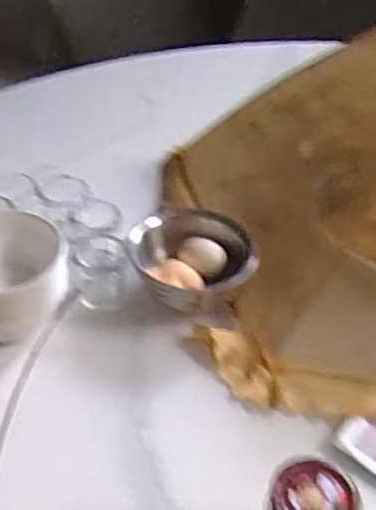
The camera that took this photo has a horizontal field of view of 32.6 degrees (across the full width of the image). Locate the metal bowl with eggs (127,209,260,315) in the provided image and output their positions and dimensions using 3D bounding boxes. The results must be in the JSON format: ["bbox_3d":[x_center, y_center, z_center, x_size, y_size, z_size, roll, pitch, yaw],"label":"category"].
[{"bbox_3d":[0.004,0.009,0.690,0.123,0.065,0.130,2,40,-2],"label":"metal bowl with eggs"}]

